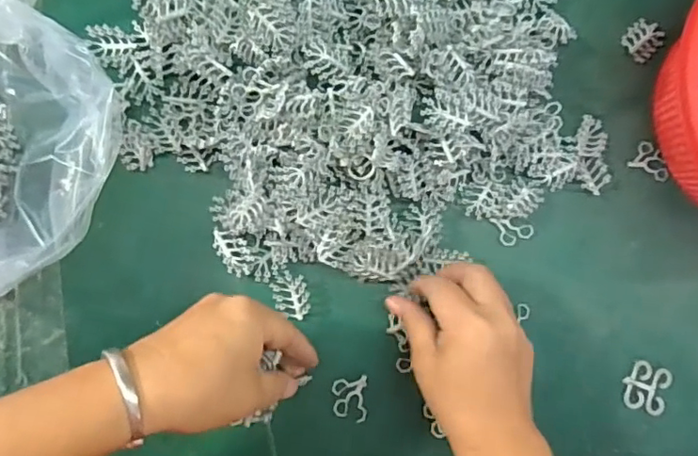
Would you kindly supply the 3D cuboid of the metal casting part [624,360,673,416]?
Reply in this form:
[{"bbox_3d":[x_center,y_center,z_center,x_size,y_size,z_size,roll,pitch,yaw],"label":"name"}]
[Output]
[{"bbox_3d":[0.236,0.126,0.420,0.034,0.004,0.037,20,86,-4],"label":"metal casting part"}]

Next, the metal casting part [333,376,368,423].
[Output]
[{"bbox_3d":[0.001,0.126,0.392,0.025,0.004,0.033,1,88,-5],"label":"metal casting part"}]

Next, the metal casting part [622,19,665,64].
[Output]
[{"bbox_3d":[0.240,-0.153,0.433,0.033,0.005,0.028,-39,92,-6],"label":"metal casting part"}]

